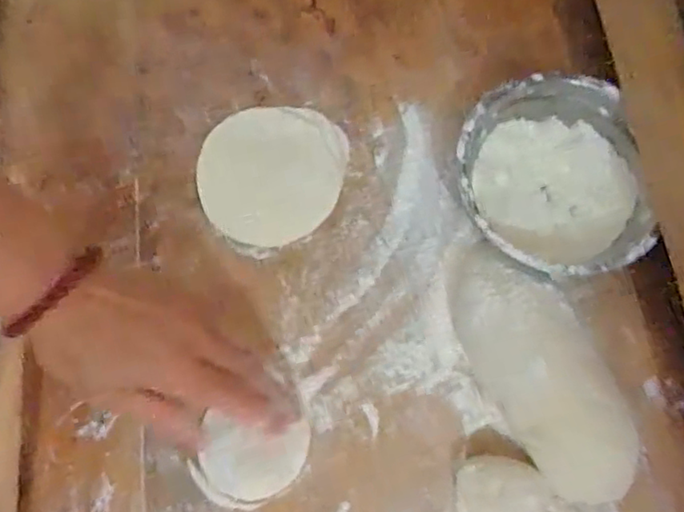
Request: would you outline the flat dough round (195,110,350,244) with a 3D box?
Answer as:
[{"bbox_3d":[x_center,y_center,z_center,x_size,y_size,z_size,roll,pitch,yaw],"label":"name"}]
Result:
[{"bbox_3d":[-0.054,-0.062,0.469,0.107,0.009,0.107,0,73,0],"label":"flat dough round"}]

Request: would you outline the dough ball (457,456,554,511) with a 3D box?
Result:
[{"bbox_3d":[0.106,0.158,0.398,0.060,0.026,0.055,0,73,0],"label":"dough ball"}]

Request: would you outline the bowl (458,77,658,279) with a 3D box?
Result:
[{"bbox_3d":[0.150,-0.053,0.446,0.135,0.050,0.143,0,73,0],"label":"bowl"}]

